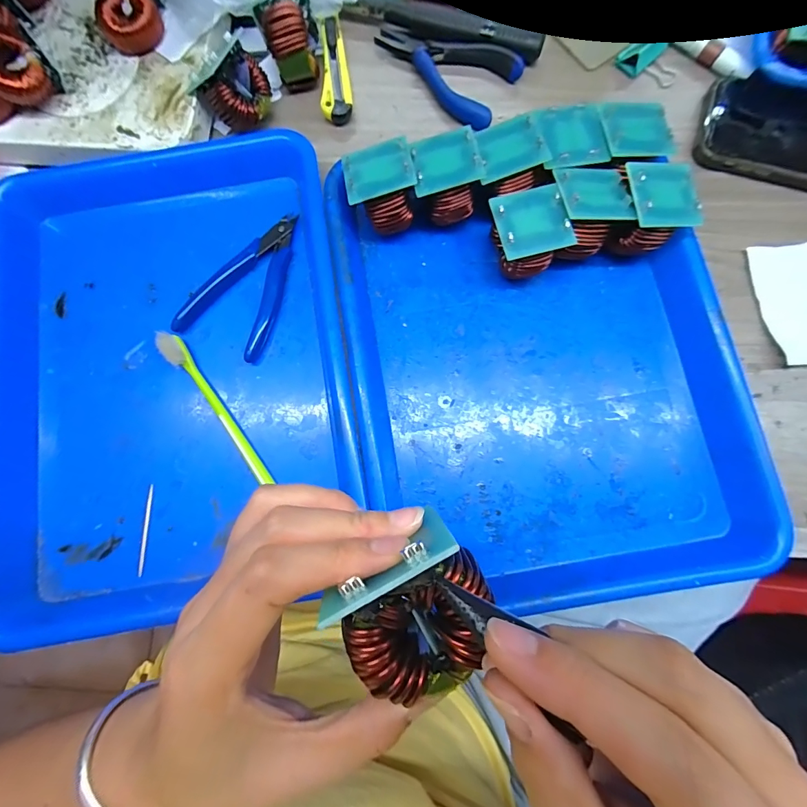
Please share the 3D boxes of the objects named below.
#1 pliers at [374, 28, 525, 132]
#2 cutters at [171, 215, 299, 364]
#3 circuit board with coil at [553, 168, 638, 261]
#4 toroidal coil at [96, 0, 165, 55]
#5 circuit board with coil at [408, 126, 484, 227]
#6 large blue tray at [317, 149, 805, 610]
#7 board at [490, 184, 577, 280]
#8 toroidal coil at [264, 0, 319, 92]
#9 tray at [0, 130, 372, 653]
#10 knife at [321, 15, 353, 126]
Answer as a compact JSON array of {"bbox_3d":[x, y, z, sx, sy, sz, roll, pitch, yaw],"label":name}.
[{"bbox_3d":[0.031,-0.281,0.322,0.122,0.016,0.066,31,82,6],"label":"pliers"},{"bbox_3d":[-0.121,-0.095,0.297,0.065,0.011,0.114,20,81,5],"label":"cutters"},{"bbox_3d":[0.126,-0.132,0.272,0.047,0.054,0.046,-2,80,1],"label":"circuit board with coil"},{"bbox_3d":[-0.210,-0.296,0.300,0.043,0.021,0.039,-24,80,-3],"label":"toroidal coil"},{"bbox_3d":[0.029,-0.158,0.281,0.045,0.050,0.044,-14,80,-1],"label":"circuit board with coil"},{"bbox_3d":[0.090,-0.022,0.266,0.244,0.033,0.281,-9,80,-1],"label":"large blue tray"},{"bbox_3d":[0.084,-0.114,0.273,0.049,0.046,0.050,-13,80,-1],"label":"board"},{"bbox_3d":[-0.088,-0.282,0.305,0.029,0.041,0.033,-14,80,-1],"label":"toroidal coil"},{"bbox_3d":[-0.168,-0.026,0.279,0.253,0.034,0.330,-10,80,-1],"label":"tray"},{"bbox_3d":[-0.056,-0.279,0.323,0.023,0.014,0.096,-4,80,0],"label":"knife"}]

